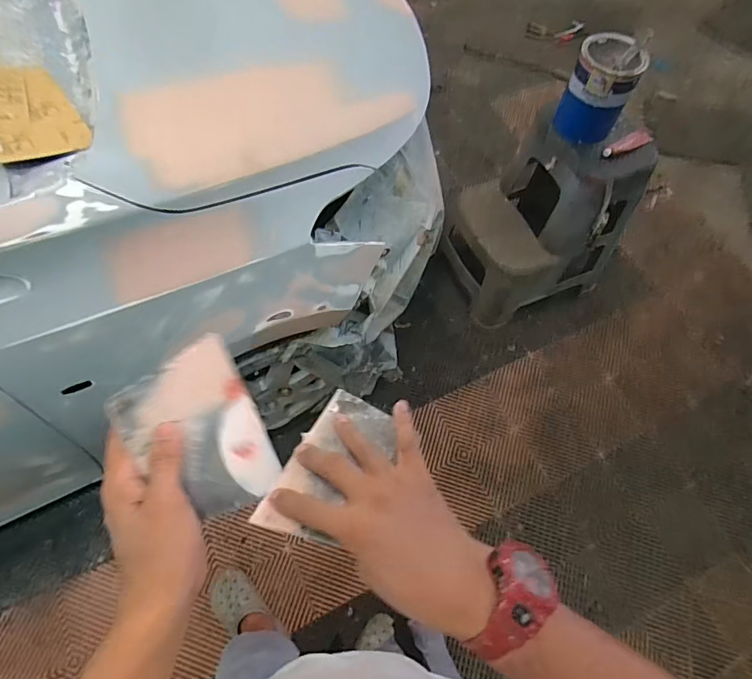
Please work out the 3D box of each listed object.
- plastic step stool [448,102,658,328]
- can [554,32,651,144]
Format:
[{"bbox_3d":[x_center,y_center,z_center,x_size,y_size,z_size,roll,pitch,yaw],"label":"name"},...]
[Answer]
[{"bbox_3d":[0.545,-0.408,1.567,0.491,0.607,0.402,-19,66,-12],"label":"plastic step stool"},{"bbox_3d":[0.583,-0.655,1.249,0.156,0.214,0.169,1,64,-3],"label":"can"}]

